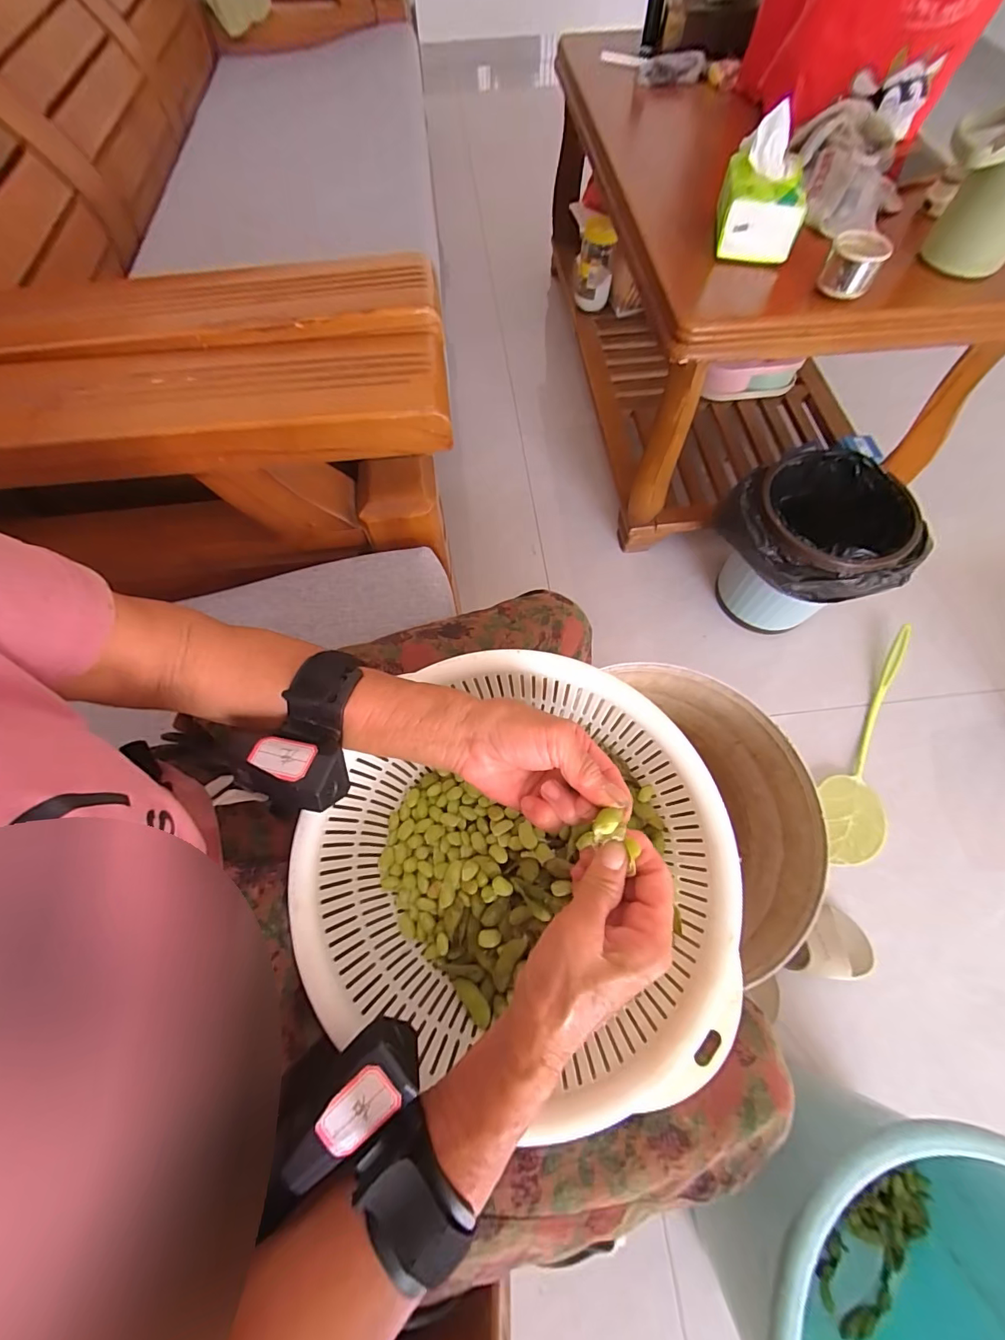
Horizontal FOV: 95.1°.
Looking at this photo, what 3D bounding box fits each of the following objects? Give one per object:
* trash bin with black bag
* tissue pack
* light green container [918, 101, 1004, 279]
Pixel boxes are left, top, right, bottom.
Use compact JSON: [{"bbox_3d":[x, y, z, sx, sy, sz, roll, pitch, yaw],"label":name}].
[{"bbox_3d":[0.515,-0.196,0.800,0.237,0.245,0.250,-1,65,1],"label":"trash bin with black bag"},{"bbox_3d":[0.351,-0.641,0.611,0.105,0.115,0.112,14,66,8],"label":"tissue pack"},{"bbox_3d":[0.608,-0.598,0.568,0.112,0.157,0.091,12,66,7],"label":"light green container"}]

